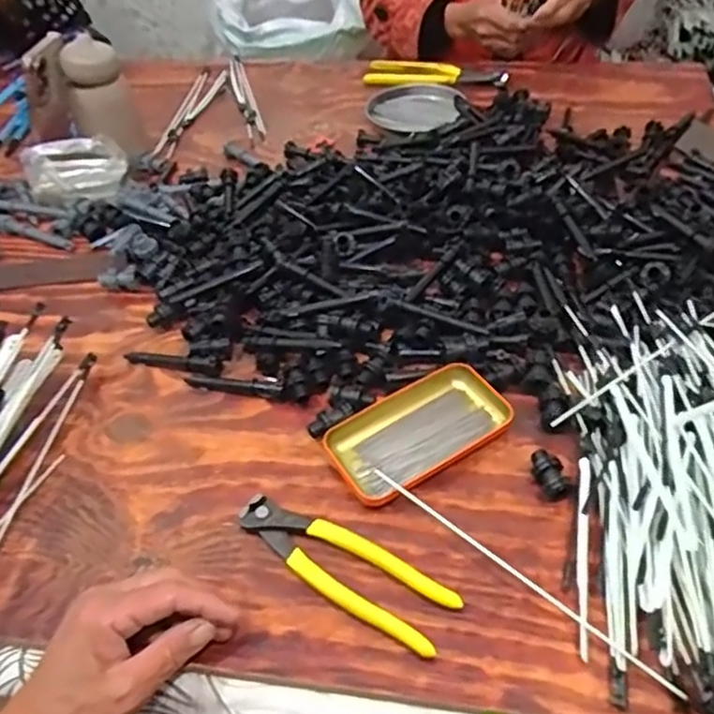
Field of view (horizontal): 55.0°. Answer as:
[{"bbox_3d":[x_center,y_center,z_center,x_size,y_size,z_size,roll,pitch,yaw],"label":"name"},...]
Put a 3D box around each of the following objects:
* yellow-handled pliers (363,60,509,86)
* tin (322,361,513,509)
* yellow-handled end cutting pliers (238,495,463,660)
[{"bbox_3d":[0.114,-0.411,1.002,0.203,0.032,0.049,-1,46,3],"label":"yellow-handled pliers"},{"bbox_3d":[0.051,0.058,0.547,0.144,0.019,0.079,-26,50,-20],"label":"tin"},{"bbox_3d":[-0.010,0.143,0.477,0.164,0.013,0.053,23,52,24],"label":"yellow-handled end cutting pliers"}]

